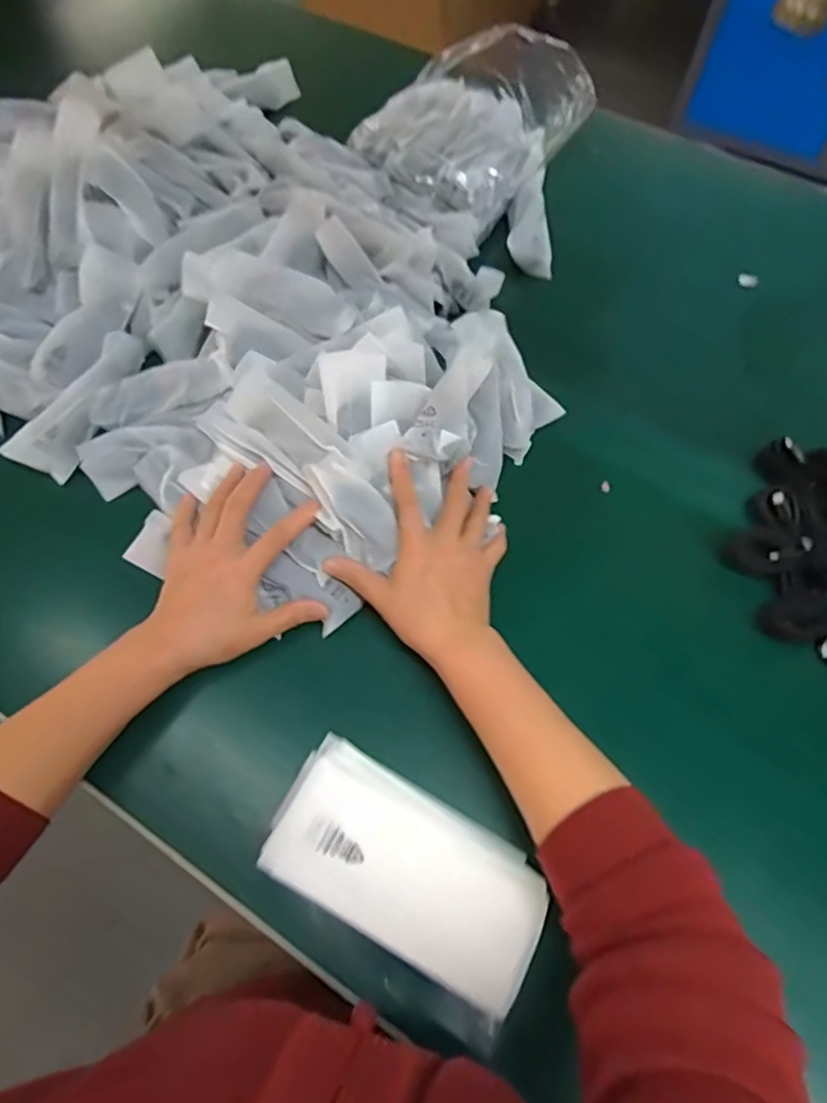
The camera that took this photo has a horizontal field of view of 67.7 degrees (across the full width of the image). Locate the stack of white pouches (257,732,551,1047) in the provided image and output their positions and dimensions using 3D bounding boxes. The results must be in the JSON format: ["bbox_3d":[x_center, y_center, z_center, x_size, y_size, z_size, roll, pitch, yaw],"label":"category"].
[{"bbox_3d":[-0.006,0.206,0.404,0.183,0.025,0.094,27,65,12],"label":"stack of white pouches"}]

